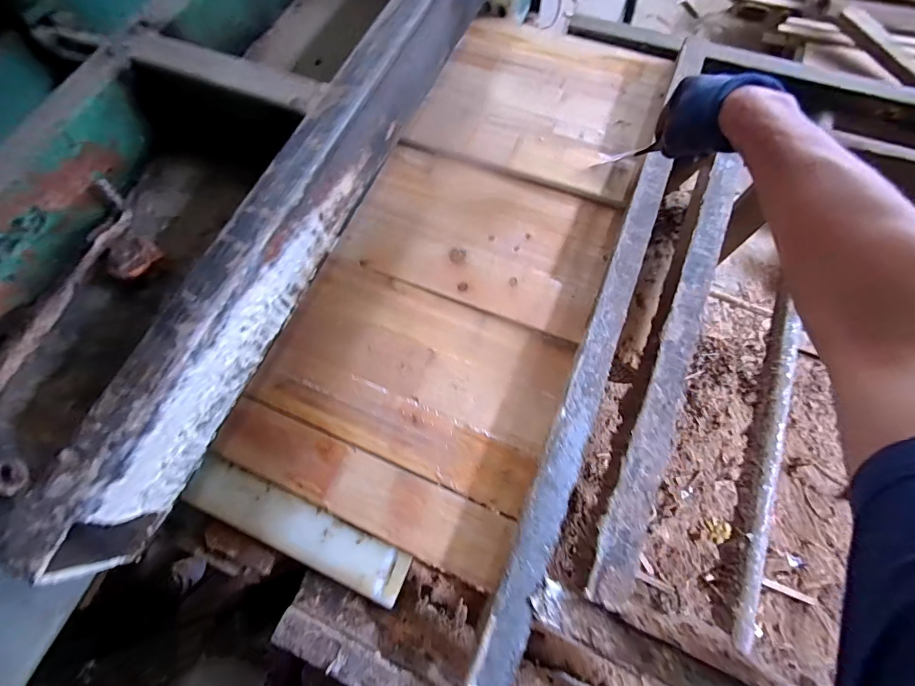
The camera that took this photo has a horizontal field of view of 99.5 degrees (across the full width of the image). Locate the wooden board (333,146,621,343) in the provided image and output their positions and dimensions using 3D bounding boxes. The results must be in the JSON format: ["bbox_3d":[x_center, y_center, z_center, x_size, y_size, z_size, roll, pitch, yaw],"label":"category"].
[{"bbox_3d":[0.032,-0.166,0.574,0.368,0.014,0.223,22,73,9],"label":"wooden board"}]

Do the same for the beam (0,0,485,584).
[{"bbox_3d":[-0.139,-0.233,0.472,0.060,0.122,0.965,23,73,6],"label":"beam"}]

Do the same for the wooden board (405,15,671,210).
[{"bbox_3d":[0.149,-0.419,0.655,0.364,0.031,0.353,21,72,8],"label":"wooden board"}]

